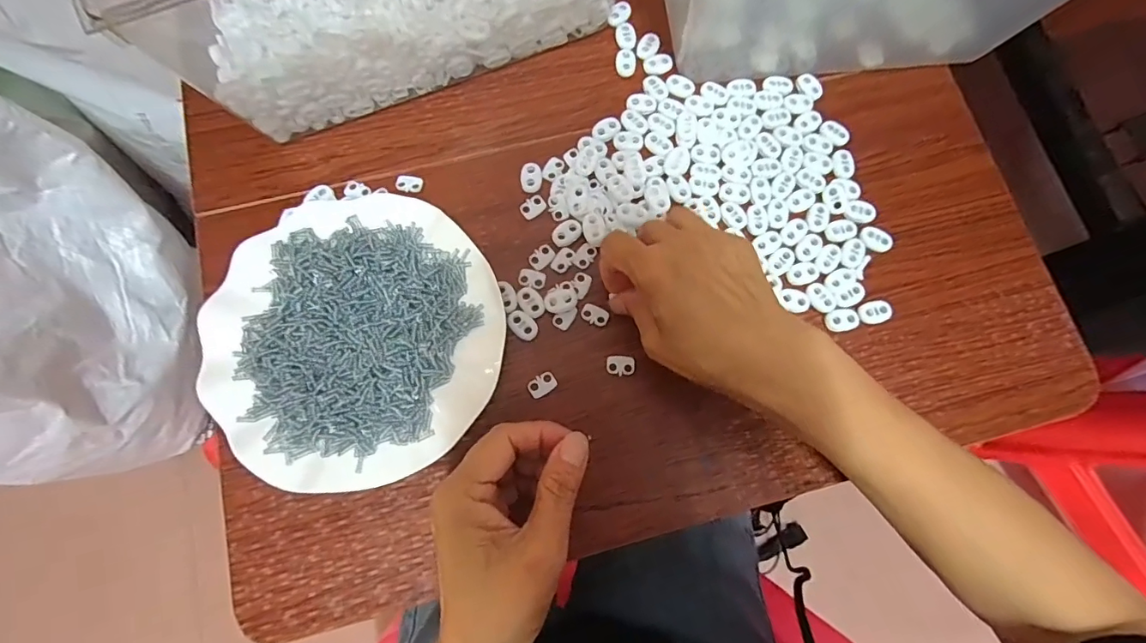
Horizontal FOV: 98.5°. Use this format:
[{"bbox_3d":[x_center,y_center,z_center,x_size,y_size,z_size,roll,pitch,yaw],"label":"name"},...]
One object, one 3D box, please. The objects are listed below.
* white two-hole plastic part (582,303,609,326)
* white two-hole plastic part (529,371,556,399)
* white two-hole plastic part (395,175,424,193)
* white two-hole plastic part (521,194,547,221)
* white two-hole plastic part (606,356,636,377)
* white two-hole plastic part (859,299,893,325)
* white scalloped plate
[{"bbox_3d":[0.015,-0.005,0.339,0.019,0.004,0.013,21,79,3],"label":"white two-hole plastic part"},{"bbox_3d":[-0.020,0.042,0.328,0.019,0.004,0.013,-32,81,-7],"label":"white two-hole plastic part"},{"bbox_3d":[-0.120,-0.100,0.359,0.020,0.004,0.013,5,78,0],"label":"white two-hole plastic part"},{"bbox_3d":[-0.029,-0.083,0.355,0.019,0.004,0.013,-38,82,-8],"label":"white two-hole plastic part"},{"bbox_3d":[0.032,0.030,0.333,0.019,0.004,0.013,5,78,0],"label":"white two-hole plastic part"},{"bbox_3d":[0.208,-0.006,0.341,0.021,0.004,0.016,-12,83,8],"label":"white two-hole plastic part"},{"bbox_3d":[-0.137,0.009,0.323,0.182,0.027,0.179,0,78,-1],"label":"white scalloped plate"}]

